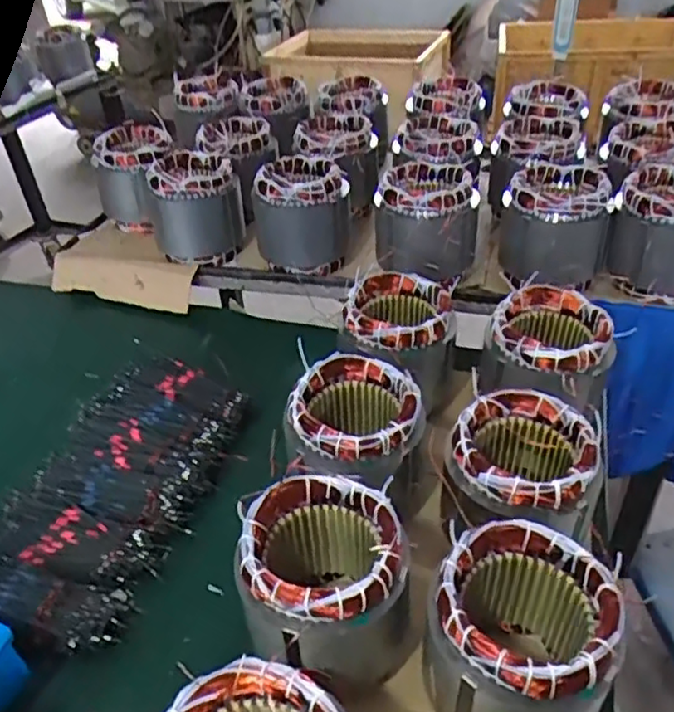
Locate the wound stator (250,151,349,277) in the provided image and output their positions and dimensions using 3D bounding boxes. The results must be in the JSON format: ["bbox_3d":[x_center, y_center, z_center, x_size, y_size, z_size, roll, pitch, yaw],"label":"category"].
[{"bbox_3d":[-0.056,-0.239,1.087,0.152,0.145,0.148,-7,39,-3],"label":"wound stator"}]

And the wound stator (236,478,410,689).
[{"bbox_3d":[-0.009,0.217,0.613,0.140,0.162,0.131,-3,39,2],"label":"wound stator"}]

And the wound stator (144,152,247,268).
[{"bbox_3d":[-0.244,-0.264,1.164,0.153,0.155,0.159,-9,39,-5],"label":"wound stator"}]

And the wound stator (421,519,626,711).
[{"bbox_3d":[0.149,0.244,0.556,0.137,0.171,0.133,-3,39,2],"label":"wound stator"}]

